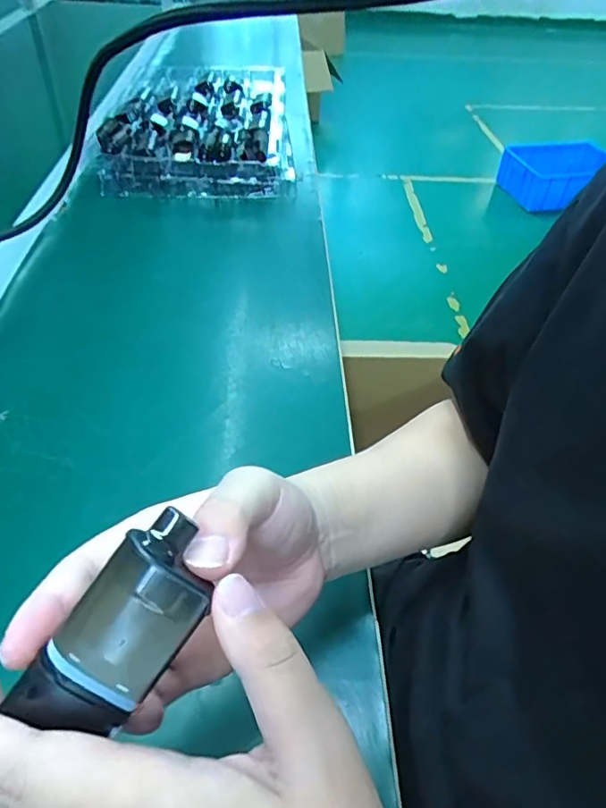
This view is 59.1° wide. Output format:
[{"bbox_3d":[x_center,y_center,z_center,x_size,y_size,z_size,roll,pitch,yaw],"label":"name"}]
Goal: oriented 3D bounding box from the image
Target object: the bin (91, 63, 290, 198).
[{"bbox_3d":[-0.168,-0.488,0.951,0.293,0.063,0.391,2,45,-2],"label":"bin"}]

